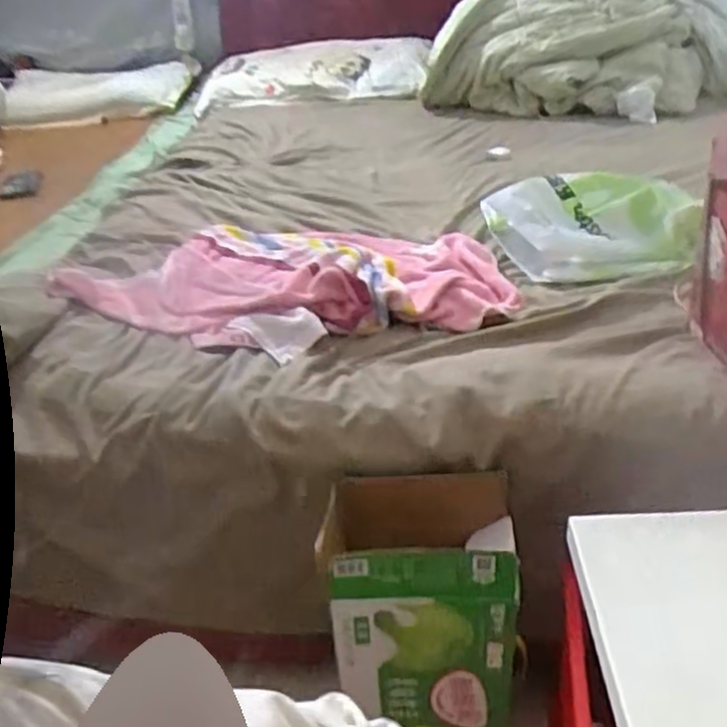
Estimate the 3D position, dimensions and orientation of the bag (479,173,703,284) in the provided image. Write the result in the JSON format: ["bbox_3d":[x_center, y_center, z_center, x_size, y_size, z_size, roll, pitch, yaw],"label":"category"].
[{"bbox_3d":[0.347,-0.217,1.118,0.262,0.075,0.235,-11,34,-10],"label":"bag"}]

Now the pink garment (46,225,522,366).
[{"bbox_3d":[-0.111,-0.146,1.098,0.670,0.046,0.379,11,36,23],"label":"pink garment"}]

